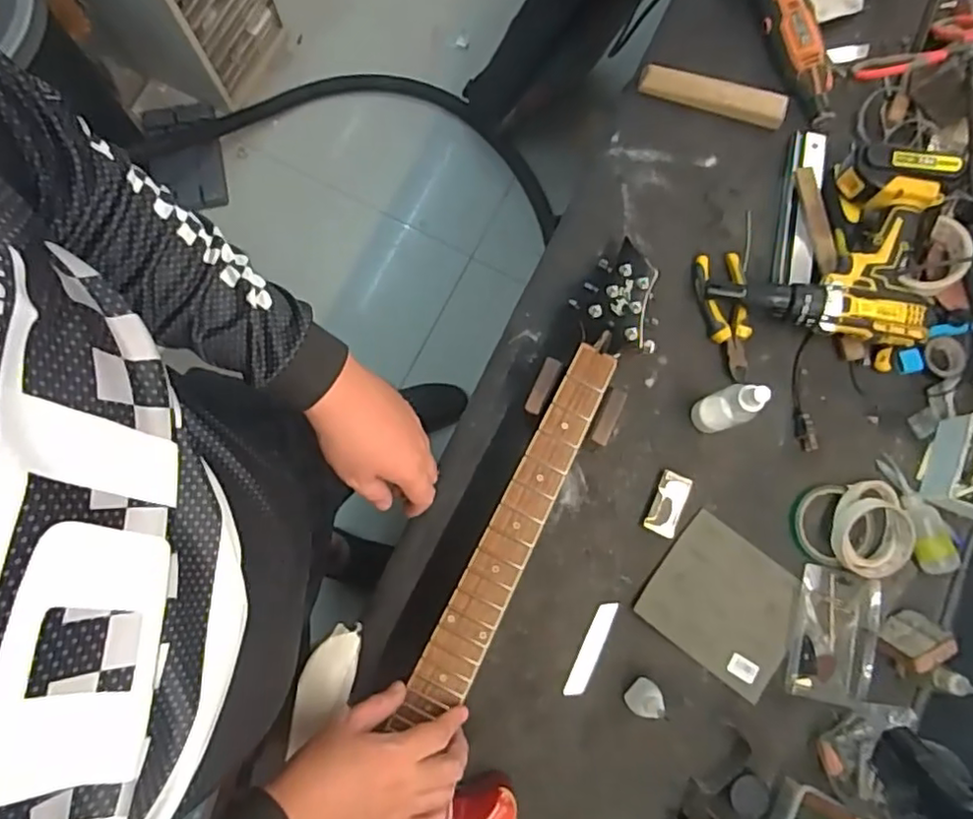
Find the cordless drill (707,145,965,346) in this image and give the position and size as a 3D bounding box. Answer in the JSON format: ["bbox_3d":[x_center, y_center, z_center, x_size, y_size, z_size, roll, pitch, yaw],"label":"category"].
[{"bbox_3d":[0.385,-0.191,0.703,0.238,0.104,0.238,11,79,2],"label":"cordless drill"}]

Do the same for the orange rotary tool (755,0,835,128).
[{"bbox_3d":[0.386,-0.470,0.782,0.058,0.052,0.234,-15,81,-5],"label":"orange rotary tool"}]

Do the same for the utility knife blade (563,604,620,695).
[{"bbox_3d":[0.113,0.259,0.678,0.020,0.004,0.106,25,79,7],"label":"utility knife blade"}]

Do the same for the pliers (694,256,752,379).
[{"bbox_3d":[0.279,-0.110,0.733,0.050,0.025,0.151,-6,79,-2],"label":"pliers"}]

